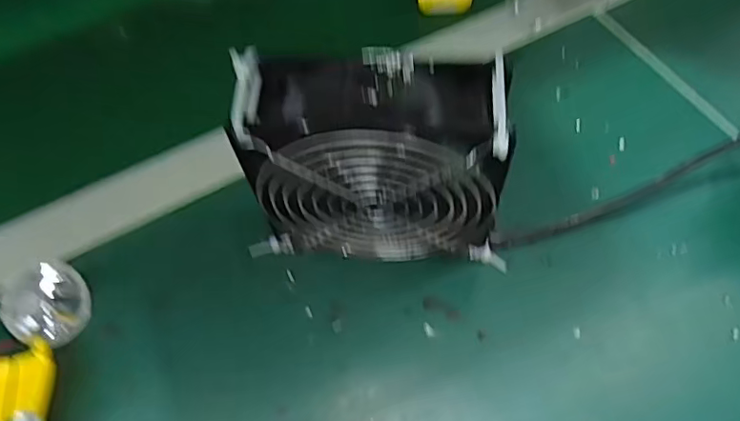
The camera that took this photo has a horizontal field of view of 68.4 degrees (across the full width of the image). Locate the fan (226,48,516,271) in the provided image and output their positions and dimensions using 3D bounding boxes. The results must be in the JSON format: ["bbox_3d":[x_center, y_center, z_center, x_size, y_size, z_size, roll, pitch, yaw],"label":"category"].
[{"bbox_3d":[0.005,-0.017,0.272,0.125,0.130,0.056,3,60,6],"label":"fan"}]

